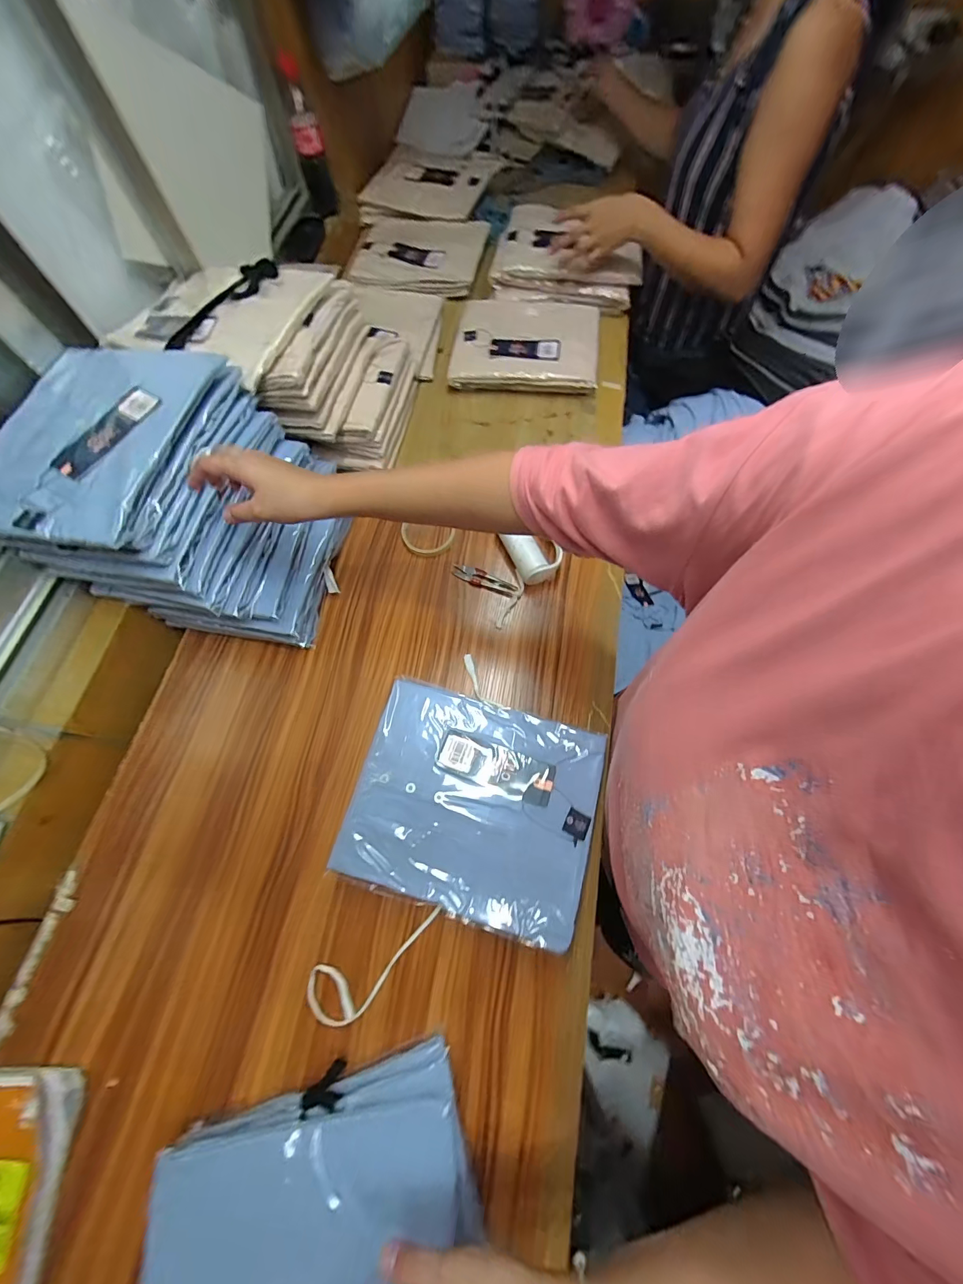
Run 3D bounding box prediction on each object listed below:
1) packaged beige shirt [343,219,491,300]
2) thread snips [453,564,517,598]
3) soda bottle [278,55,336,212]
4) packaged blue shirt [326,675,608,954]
[{"bbox_3d":[-0.139,-0.814,0.850,0.271,0.022,0.242,5,69,5],"label":"packaged beige shirt"},{"bbox_3d":[0.004,-0.091,0.605,0.099,0.010,0.024,24,71,11],"label":"thread snips"},{"bbox_3d":[-0.319,-0.918,0.757,0.056,0.188,0.050,-14,69,-3],"label":"soda bottle"},{"bbox_3d":[-0.009,0.168,0.439,0.250,0.017,0.213,14,70,8],"label":"packaged blue shirt"}]

